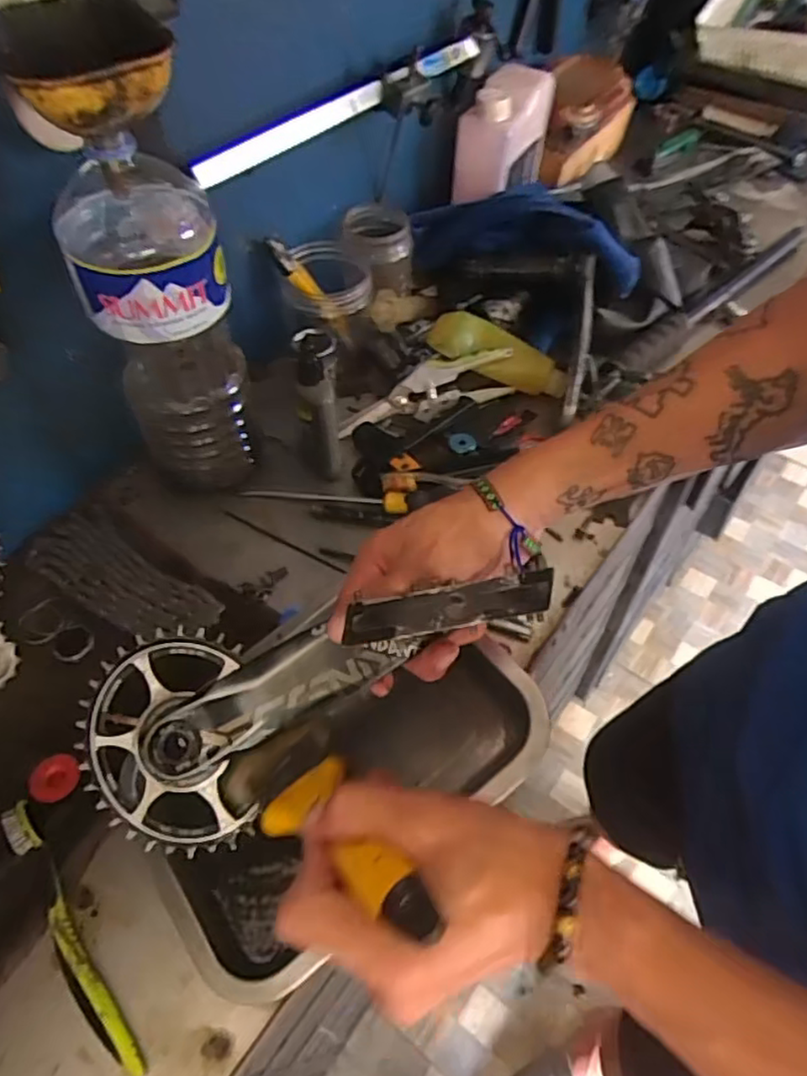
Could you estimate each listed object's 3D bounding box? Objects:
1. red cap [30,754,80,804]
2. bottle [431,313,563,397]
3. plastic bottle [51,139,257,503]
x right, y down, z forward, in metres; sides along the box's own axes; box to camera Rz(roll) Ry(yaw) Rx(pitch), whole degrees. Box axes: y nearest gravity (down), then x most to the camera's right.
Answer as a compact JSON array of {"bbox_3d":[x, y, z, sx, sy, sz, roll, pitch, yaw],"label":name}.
[{"bbox_3d":[-0.241,0.167,0.468,0.030,0.012,0.032,-1,54,1],"label":"red cap"},{"bbox_3d":[0.100,-0.189,0.696,0.148,0.035,0.054,26,56,-1],"label":"bottle"},{"bbox_3d":[-0.175,-0.147,0.524,0.098,0.286,0.075,-12,54,-6],"label":"plastic bottle"}]

